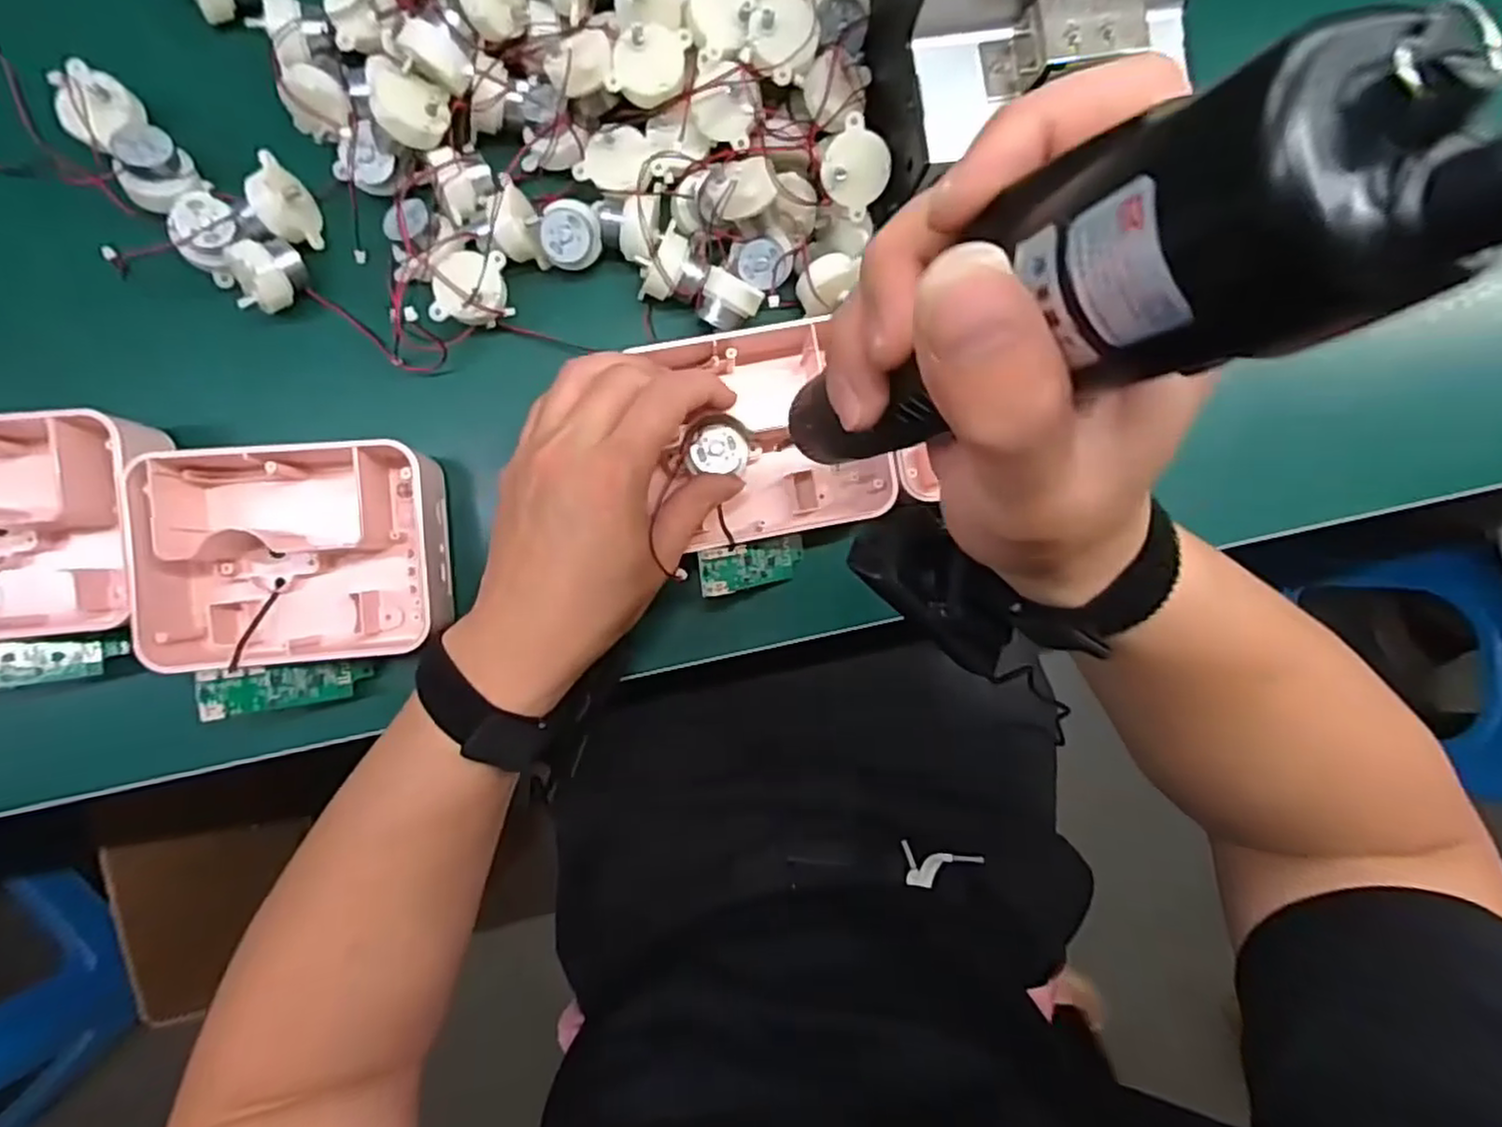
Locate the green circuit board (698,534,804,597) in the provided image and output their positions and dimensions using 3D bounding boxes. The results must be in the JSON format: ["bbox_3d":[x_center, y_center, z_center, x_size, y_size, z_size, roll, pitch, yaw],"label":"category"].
[{"bbox_3d":[0.003,0.000,0.357,0.069,0.009,0.022,-14,88,-43],"label":"green circuit board"}]

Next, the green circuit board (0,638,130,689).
[{"bbox_3d":[-0.337,0.047,0.332,0.069,0.008,0.022,-5,88,-39],"label":"green circuit board"}]

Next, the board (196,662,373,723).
[{"bbox_3d":[-0.219,0.058,0.339,0.068,0.007,0.021,-2,87,-42],"label":"board"}]

